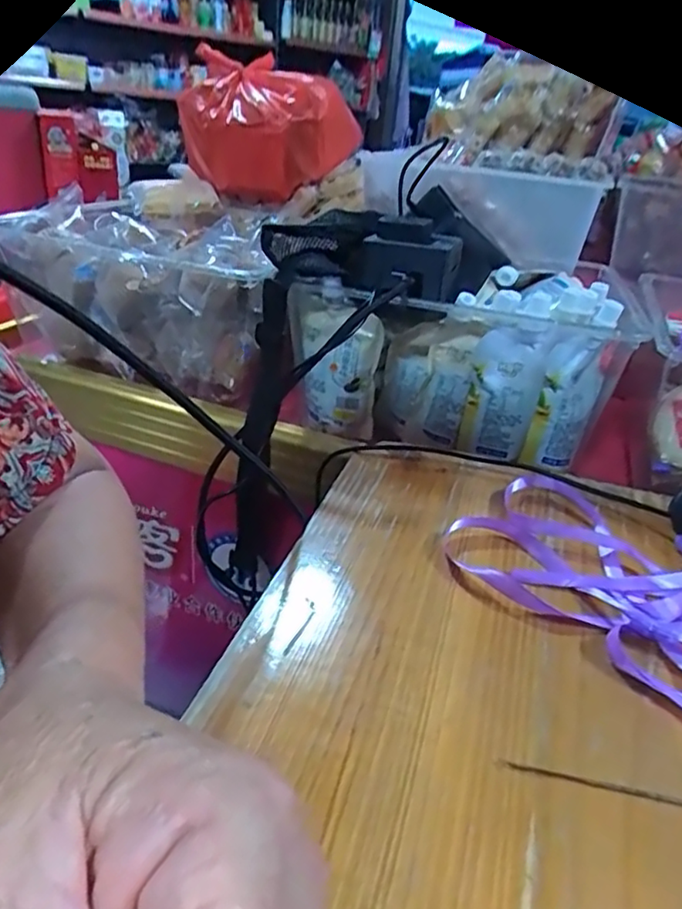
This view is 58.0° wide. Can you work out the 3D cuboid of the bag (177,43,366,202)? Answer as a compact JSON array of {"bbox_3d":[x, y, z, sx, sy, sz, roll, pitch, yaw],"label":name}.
[{"bbox_3d":[-0.094,-0.417,0.791,0.207,0.161,0.150,0,29,-10],"label":"bag"}]

